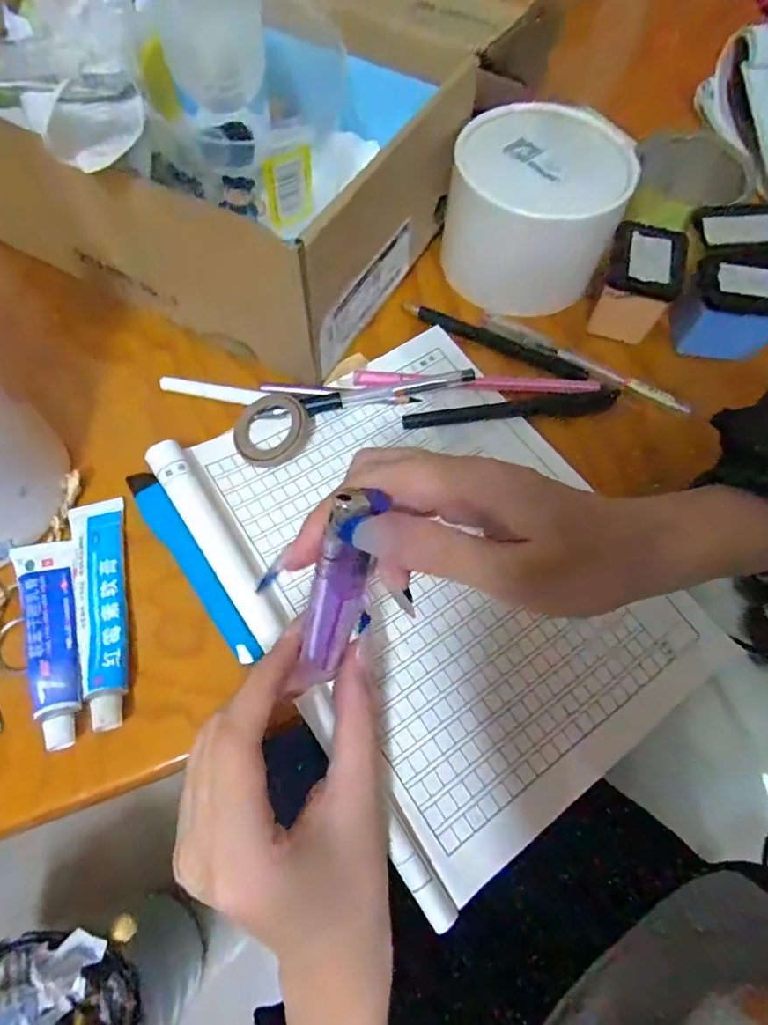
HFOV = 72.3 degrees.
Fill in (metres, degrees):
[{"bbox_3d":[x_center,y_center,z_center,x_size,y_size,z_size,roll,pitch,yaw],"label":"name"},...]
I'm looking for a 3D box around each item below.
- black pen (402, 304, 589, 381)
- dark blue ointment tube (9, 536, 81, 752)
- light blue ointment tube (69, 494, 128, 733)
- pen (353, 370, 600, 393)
[{"bbox_3d":[0.072,-0.114,0.349,0.129,0.007,0.009,27,70,9],"label":"black pen"},{"bbox_3d":[-0.162,0.060,0.257,0.025,0.015,0.103,-19,70,-9],"label":"dark blue ointment tube"},{"bbox_3d":[-0.142,0.044,0.263,0.026,0.017,0.121,-17,70,-8],"label":"light blue ointment tube"},{"bbox_3d":[0.058,-0.083,0.331,0.153,0.010,0.015,4,68,0],"label":"pen"}]

